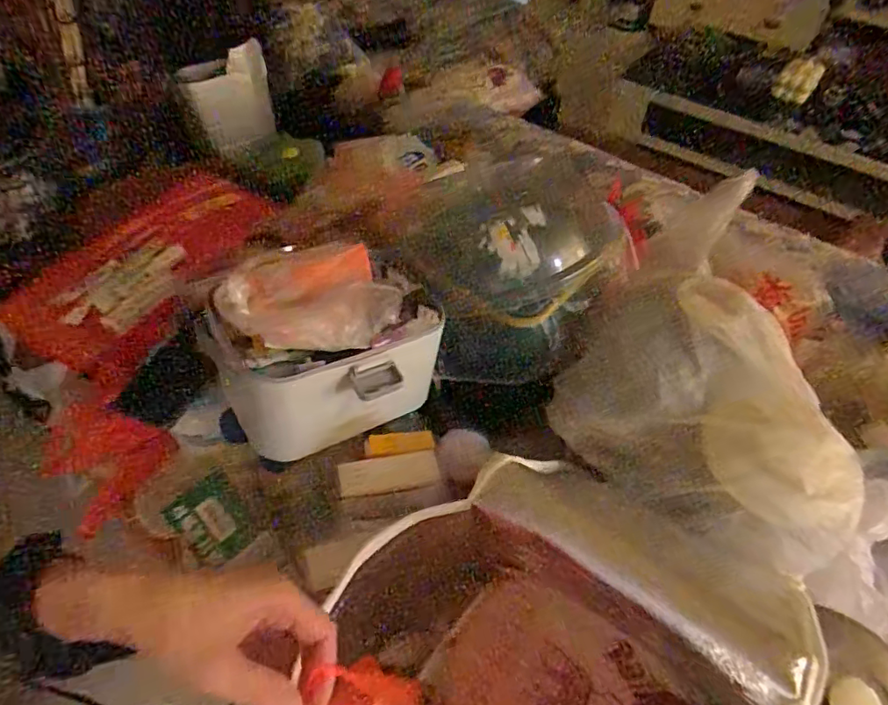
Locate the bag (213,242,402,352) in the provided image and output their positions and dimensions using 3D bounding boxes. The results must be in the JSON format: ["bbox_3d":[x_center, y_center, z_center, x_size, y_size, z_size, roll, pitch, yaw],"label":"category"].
[{"bbox_3d":[-0.118,-0.048,0.485,0.149,0.072,0.052,-6,52,-5],"label":"bag"}]

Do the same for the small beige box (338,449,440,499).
[{"bbox_3d":[-0.057,0.128,0.572,0.101,0.010,0.038,-9,72,-11],"label":"small beige box"}]

